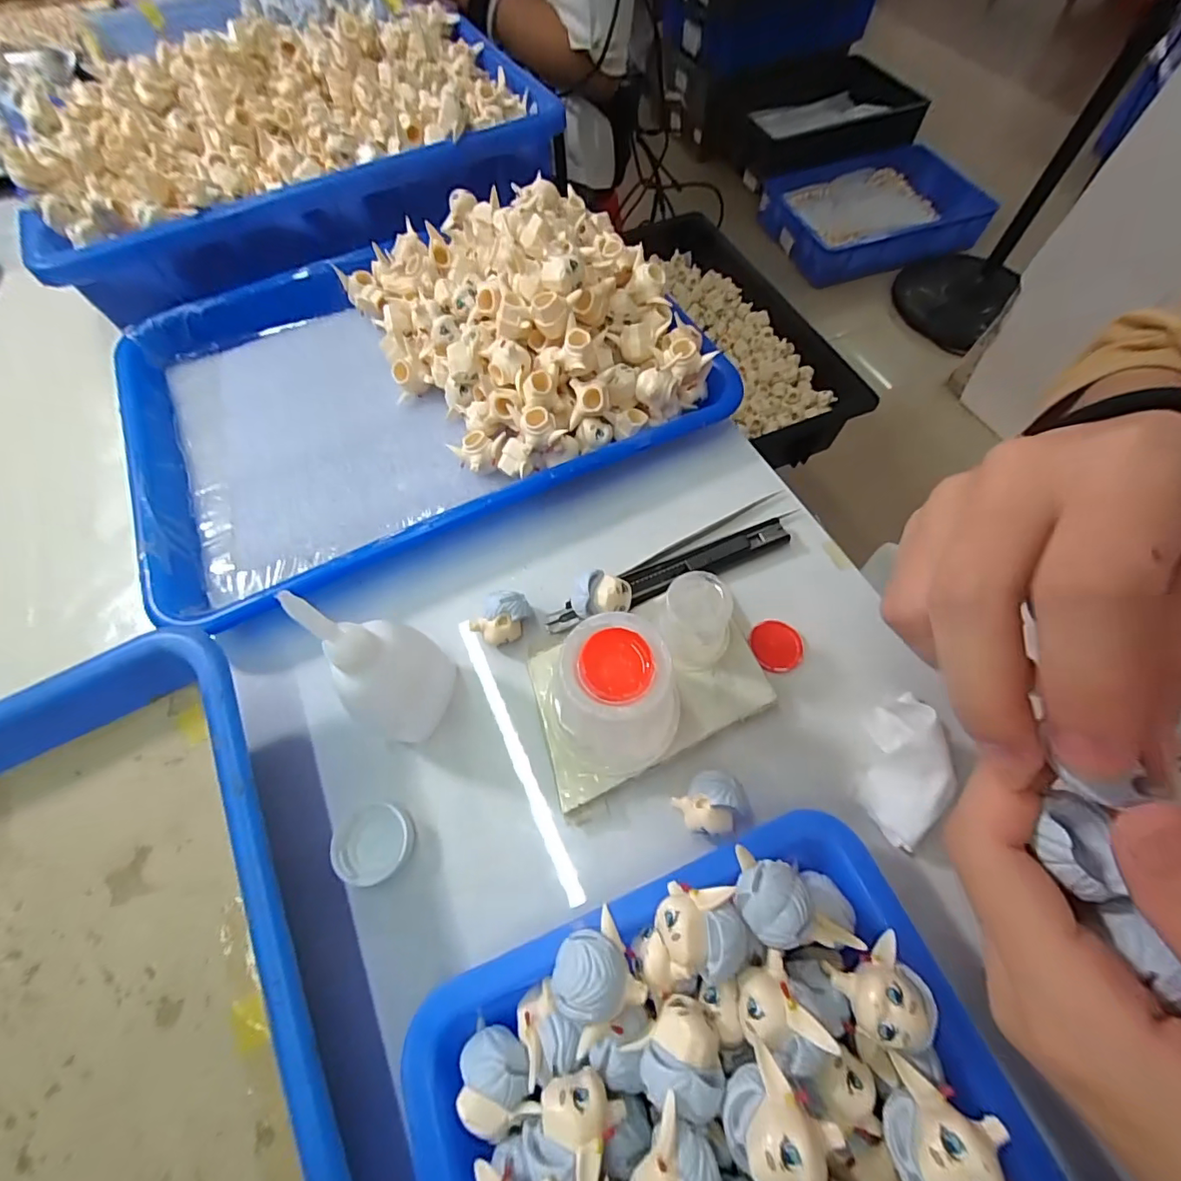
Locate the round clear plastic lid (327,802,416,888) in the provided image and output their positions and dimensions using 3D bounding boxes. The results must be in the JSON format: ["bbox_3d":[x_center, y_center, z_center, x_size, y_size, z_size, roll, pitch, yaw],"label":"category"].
[{"bbox_3d":[-0.091,0.105,0.208,0.033,0.008,0.029,7,64,4],"label":"round clear plastic lid"}]

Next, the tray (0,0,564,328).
[{"bbox_3d":[-0.228,-0.348,0.391,0.366,0.070,0.235,-29,67,-13],"label":"tray"}]

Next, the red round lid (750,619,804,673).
[{"bbox_3d":[0.091,0.026,0.244,0.025,0.004,0.026,2,64,2],"label":"red round lid"}]

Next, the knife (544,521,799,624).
[{"bbox_3d":[0.043,-0.009,0.261,0.132,0.009,0.018,-22,66,-10],"label":"knife"}]

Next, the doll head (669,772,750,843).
[{"bbox_3d":[0.049,0.087,0.203,0.023,0.027,0.023,-22,66,-10],"label":"doll head"}]

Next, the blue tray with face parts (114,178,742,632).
[{"bbox_3d":[-0.107,-0.141,0.296,0.326,0.059,0.247,-24,67,-11],"label":"blue tray with face parts"}]

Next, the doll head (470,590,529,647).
[{"bbox_3d":[-0.043,0.015,0.246,0.020,0.024,0.026,31,68,15],"label":"doll head"}]

